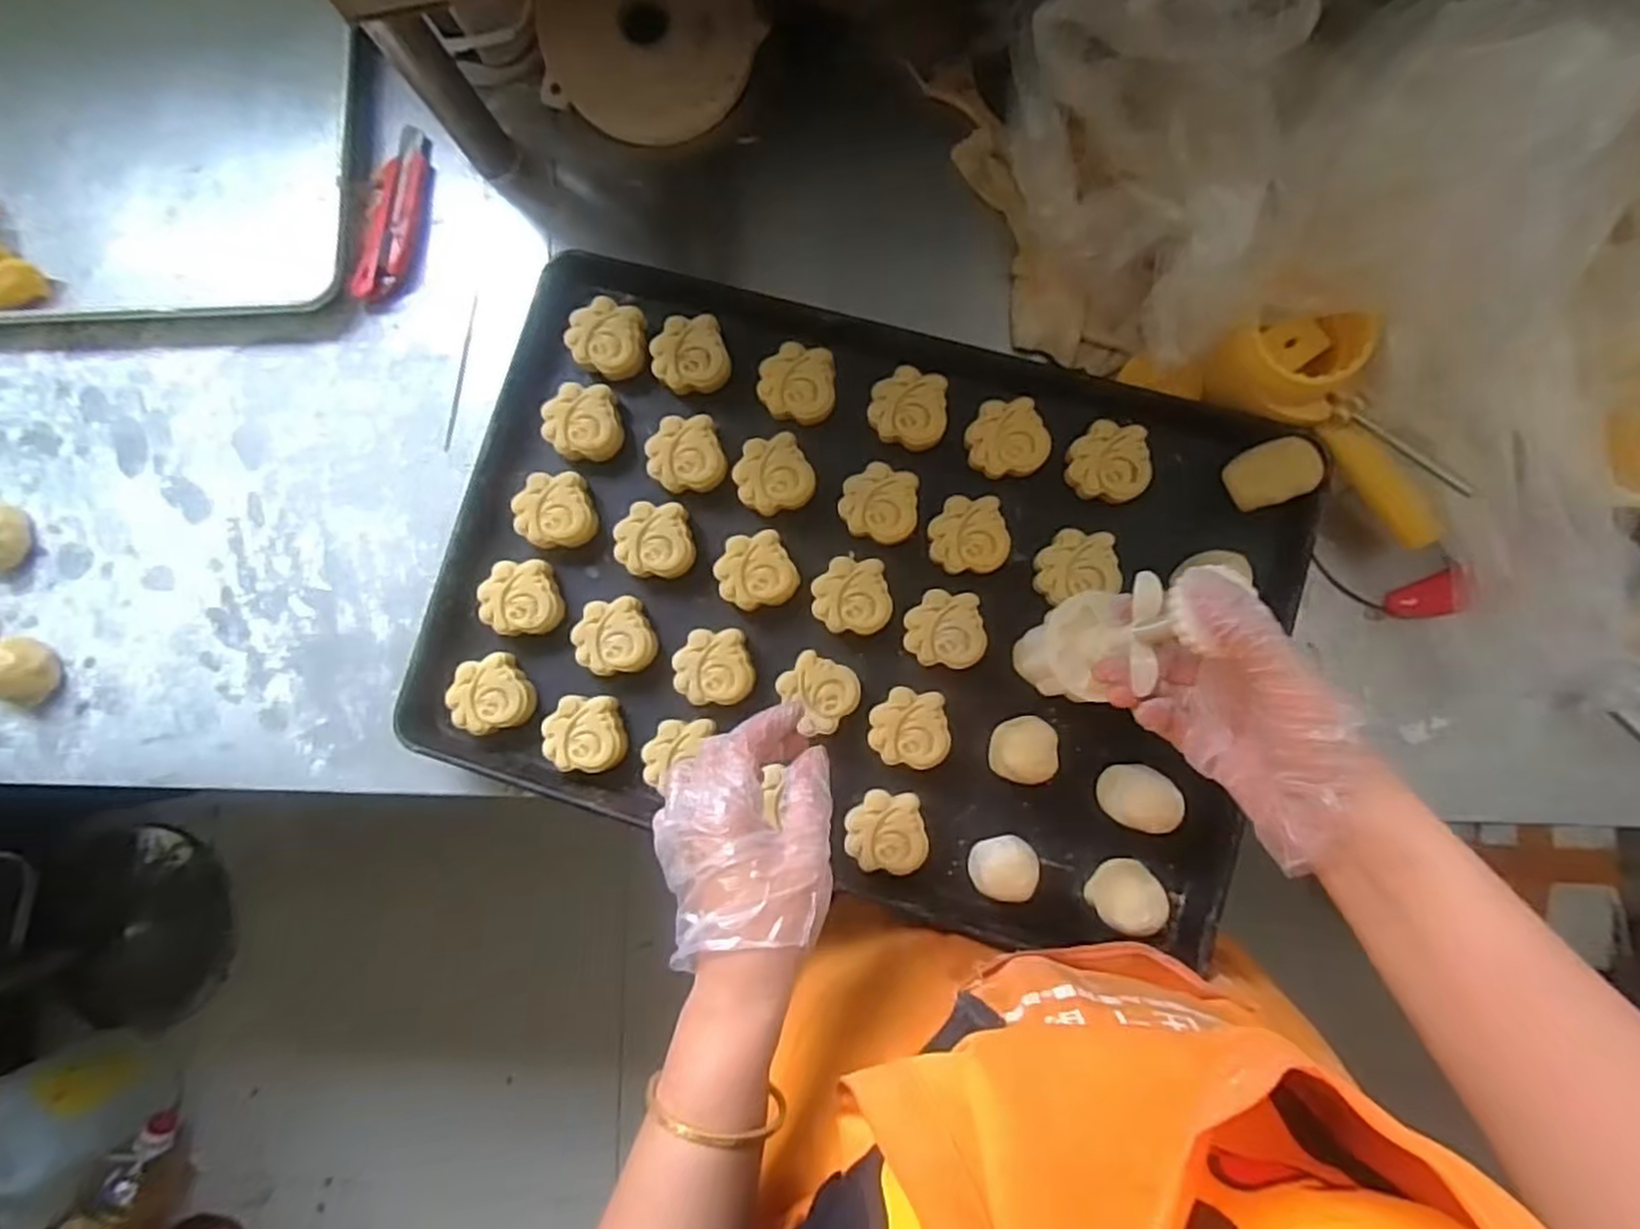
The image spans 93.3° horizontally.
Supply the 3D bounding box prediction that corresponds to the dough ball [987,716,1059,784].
[{"bbox_3d":[0.142,0.094,0.549,0.042,0.047,0.042,0,87,4],"label":"dough ball"}]

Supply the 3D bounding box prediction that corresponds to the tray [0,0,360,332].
[{"bbox_3d":[-0.684,-0.442,0.665,0.582,0.050,0.380,-1,87,4],"label":"tray"}]

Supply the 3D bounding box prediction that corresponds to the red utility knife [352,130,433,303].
[{"bbox_3d":[-0.358,-0.338,0.654,0.042,0.021,0.150,8,88,4],"label":"red utility knife"}]

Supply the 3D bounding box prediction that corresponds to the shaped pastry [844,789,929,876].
[{"bbox_3d":[0.047,0.155,0.550,0.056,0.011,0.055,-3,87,4],"label":"shaped pastry"}]

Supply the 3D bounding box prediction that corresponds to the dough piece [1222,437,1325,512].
[{"bbox_3d":[0.320,-0.100,0.545,0.061,0.006,0.042,-21,85,18],"label":"dough piece"}]

